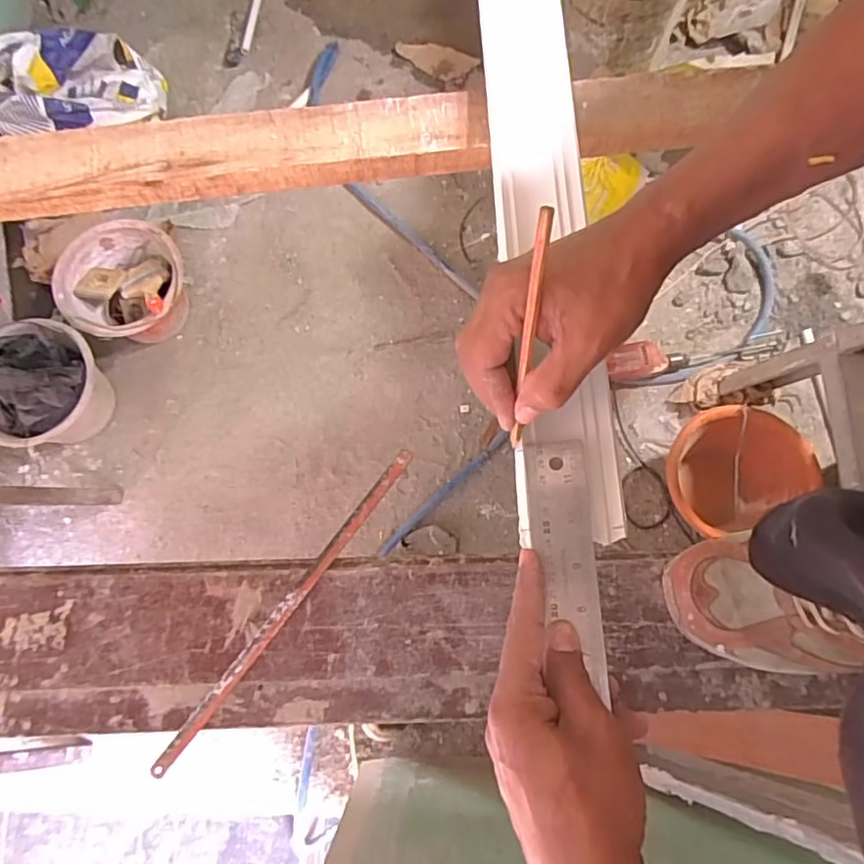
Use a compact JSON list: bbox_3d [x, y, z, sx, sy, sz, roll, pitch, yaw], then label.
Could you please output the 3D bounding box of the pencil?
[{"bbox_3d":[0.054,-0.048,0.332,0.008,0.154,0.008,1,41,1],"label":"pencil"}]

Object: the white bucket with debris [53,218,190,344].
[{"bbox_3d":[-0.628,-0.288,1.255,0.244,0.171,0.247,0,75,0],"label":"white bucket with debris"}]

